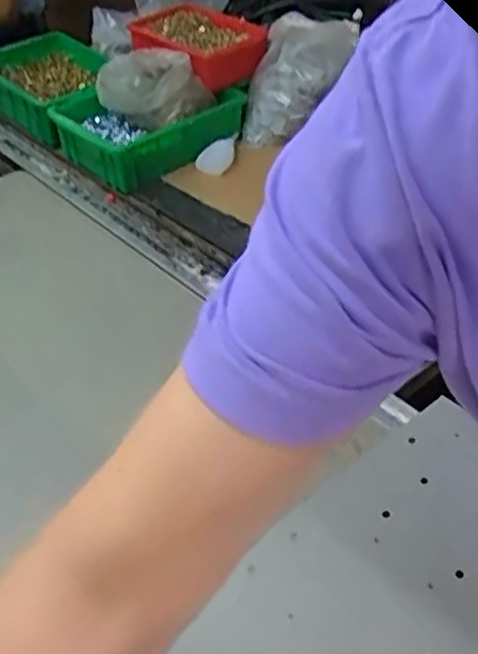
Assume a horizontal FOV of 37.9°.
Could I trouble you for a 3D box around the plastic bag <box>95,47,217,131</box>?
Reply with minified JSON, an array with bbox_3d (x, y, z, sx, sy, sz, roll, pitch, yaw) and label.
[{"bbox_3d":[-0.123,-0.351,1.026,0.166,0.070,0.125,-6,44,-5],"label":"plastic bag"}]

